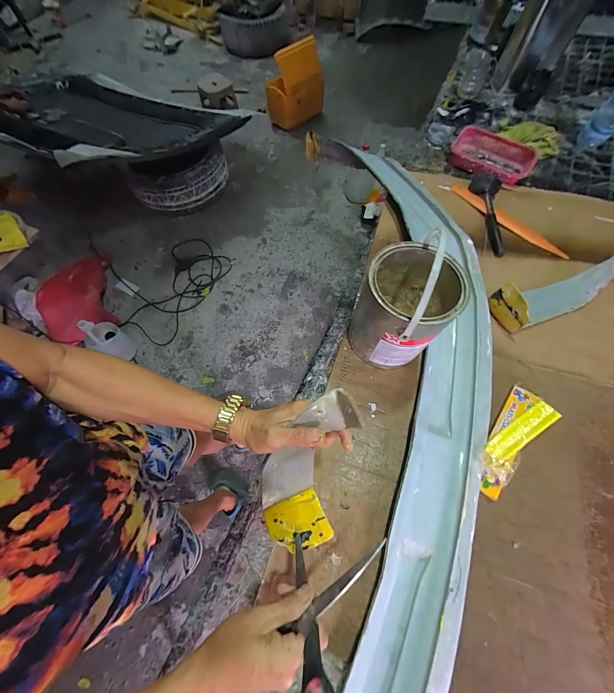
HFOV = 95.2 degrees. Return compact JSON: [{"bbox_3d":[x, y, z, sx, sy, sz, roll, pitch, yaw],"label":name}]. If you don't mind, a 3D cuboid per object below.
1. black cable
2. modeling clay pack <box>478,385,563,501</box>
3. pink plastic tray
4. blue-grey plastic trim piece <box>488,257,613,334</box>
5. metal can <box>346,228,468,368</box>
[{"bbox_3d":[-0.749,-0.331,1.605,0.669,0.041,0.656,-1,67,3],"label":"black cable"},{"bbox_3d":[0.382,0.174,0.517,0.074,0.019,0.221,31,67,30],"label":"modeling clay pack"},{"bbox_3d":[0.561,-0.582,0.858,0.239,0.049,0.172,37,73,16],"label":"pink plastic tray"},{"bbox_3d":[0.576,-0.124,0.632,0.305,0.072,0.089,-17,64,-6],"label":"blue-grey plastic trim piece"},{"bbox_3d":[0.182,-0.079,0.514,0.155,0.265,0.169,-1,64,2],"label":"metal can"}]

